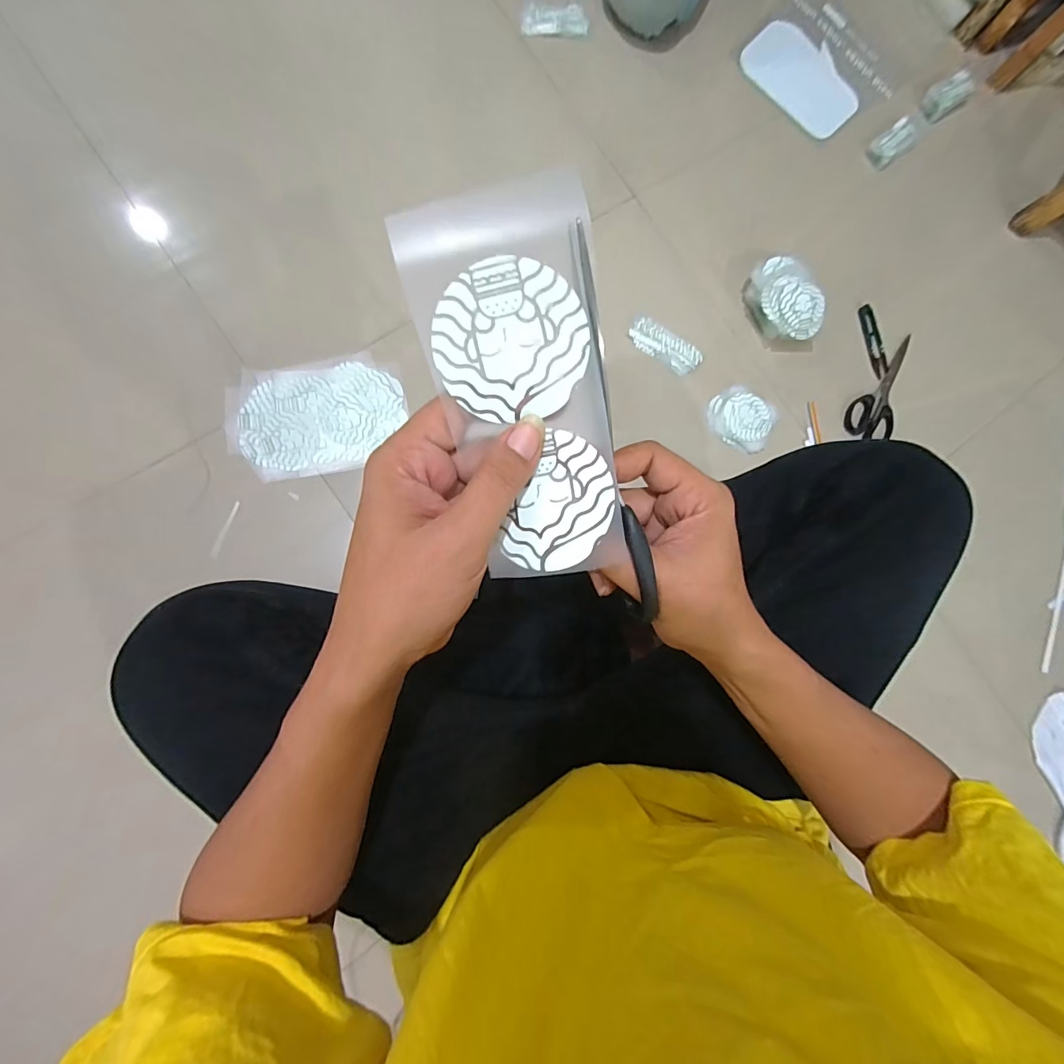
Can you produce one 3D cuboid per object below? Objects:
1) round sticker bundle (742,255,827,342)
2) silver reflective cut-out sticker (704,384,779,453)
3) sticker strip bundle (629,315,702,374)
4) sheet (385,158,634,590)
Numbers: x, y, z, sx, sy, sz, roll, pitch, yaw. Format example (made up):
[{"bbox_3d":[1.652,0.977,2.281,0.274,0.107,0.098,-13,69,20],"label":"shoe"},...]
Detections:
[{"bbox_3d":[0.368,-0.338,0.665,0.091,0.052,0.125,-15,86,-9],"label":"round sticker bundle"},{"bbox_3d":[0.305,-0.167,0.657,0.099,0.013,0.087,24,80,-4],"label":"silver reflective cut-out sticker"},{"bbox_3d":[0.191,-0.266,0.649,0.108,0.013,0.046,32,79,-3],"label":"sticker strip bundle"},{"bbox_3d":[-0.002,-0.060,0.202,0.072,0.028,0.161,-17,105,-6],"label":"sheet"}]

